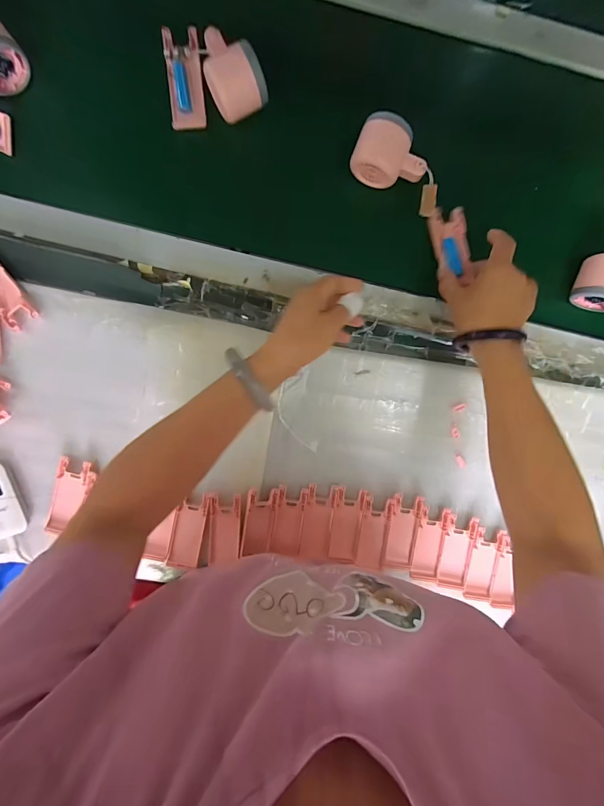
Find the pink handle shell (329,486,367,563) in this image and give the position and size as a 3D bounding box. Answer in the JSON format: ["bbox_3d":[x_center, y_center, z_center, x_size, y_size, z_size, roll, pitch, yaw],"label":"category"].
[{"bbox_3d":[0.060,0.164,0.498,0.040,0.008,0.099,7,95,-4],"label":"pink handle shell"}]

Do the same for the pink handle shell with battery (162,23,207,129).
[{"bbox_3d":[-0.136,-0.377,0.432,0.040,0.015,0.101,-3,96,-3],"label":"pink handle shell with battery"}]

